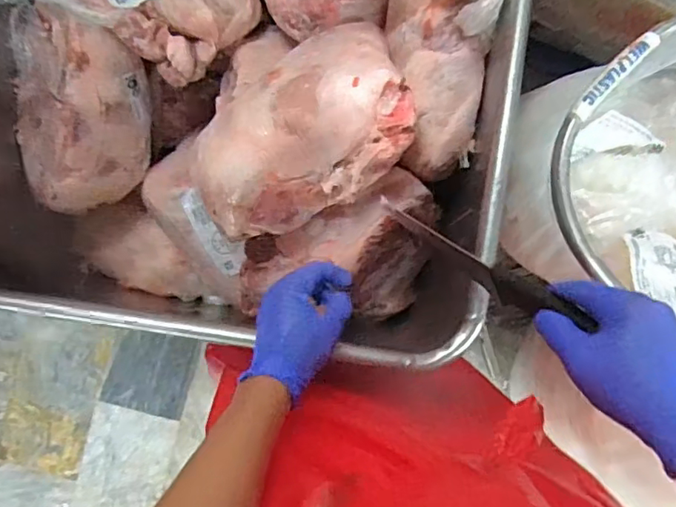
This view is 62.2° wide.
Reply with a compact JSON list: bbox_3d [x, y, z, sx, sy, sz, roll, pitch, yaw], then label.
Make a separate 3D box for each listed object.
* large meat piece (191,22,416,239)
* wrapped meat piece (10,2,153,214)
[{"bbox_3d":[-0.039,-0.144,0.637,0.289,0.100,0.189,-34,92,1],"label":"large meat piece"},{"bbox_3d":[-0.389,-0.197,0.841,0.173,0.145,0.266,12,92,-1],"label":"wrapped meat piece"}]

